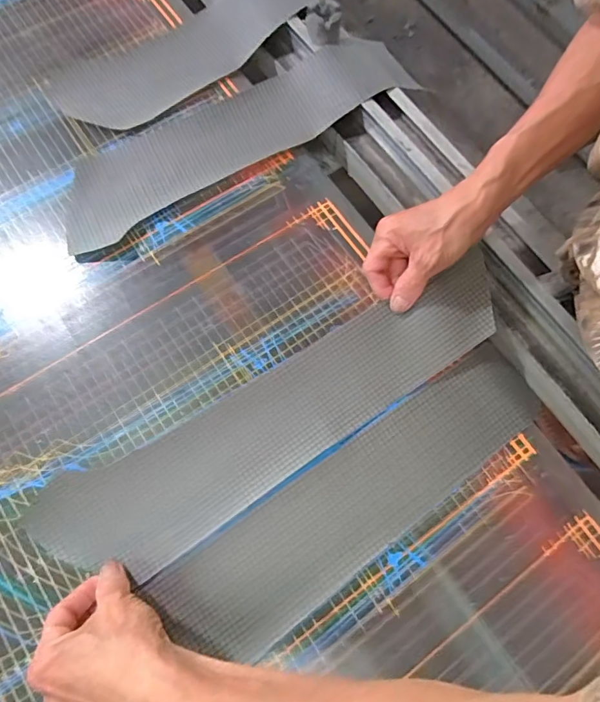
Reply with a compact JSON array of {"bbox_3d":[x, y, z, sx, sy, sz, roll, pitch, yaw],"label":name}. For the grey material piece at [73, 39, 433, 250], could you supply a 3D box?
[{"bbox_3d":[-0.072,-0.248,0.501,0.416,0.041,0.103,-30,76,-11],"label":"grey material piece"}]

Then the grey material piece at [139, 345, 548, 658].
[{"bbox_3d":[0.059,0.127,0.407,0.382,0.009,0.089,-33,76,-12],"label":"grey material piece"}]

